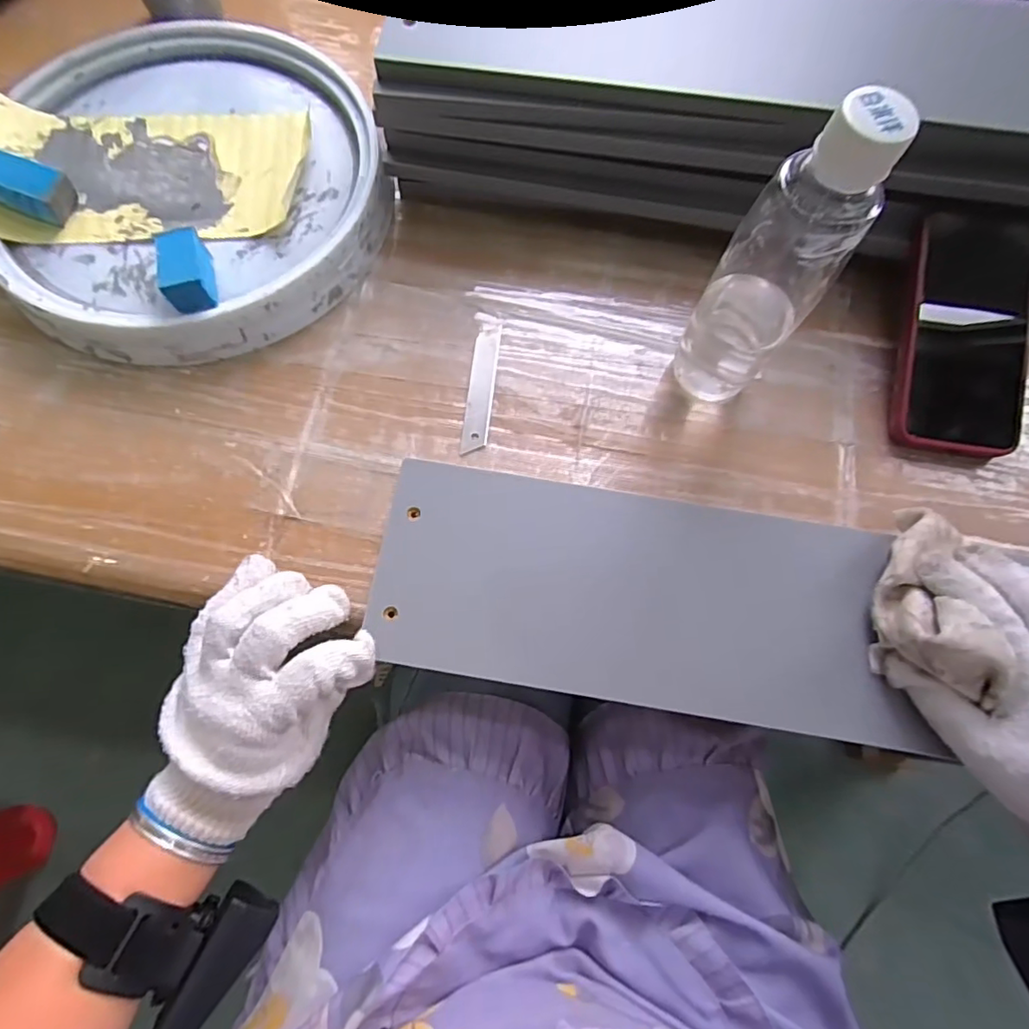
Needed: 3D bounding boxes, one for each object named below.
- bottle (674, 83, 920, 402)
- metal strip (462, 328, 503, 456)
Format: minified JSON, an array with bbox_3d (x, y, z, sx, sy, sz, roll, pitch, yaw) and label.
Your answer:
[{"bbox_3d":[0.145,-0.135,0.314,0.058,0.197,0.059,33,74,9],"label":"bottle"},{"bbox_3d":[-0.023,-0.090,0.393,0.019,0.004,0.097,6,72,1],"label":"metal strip"}]

